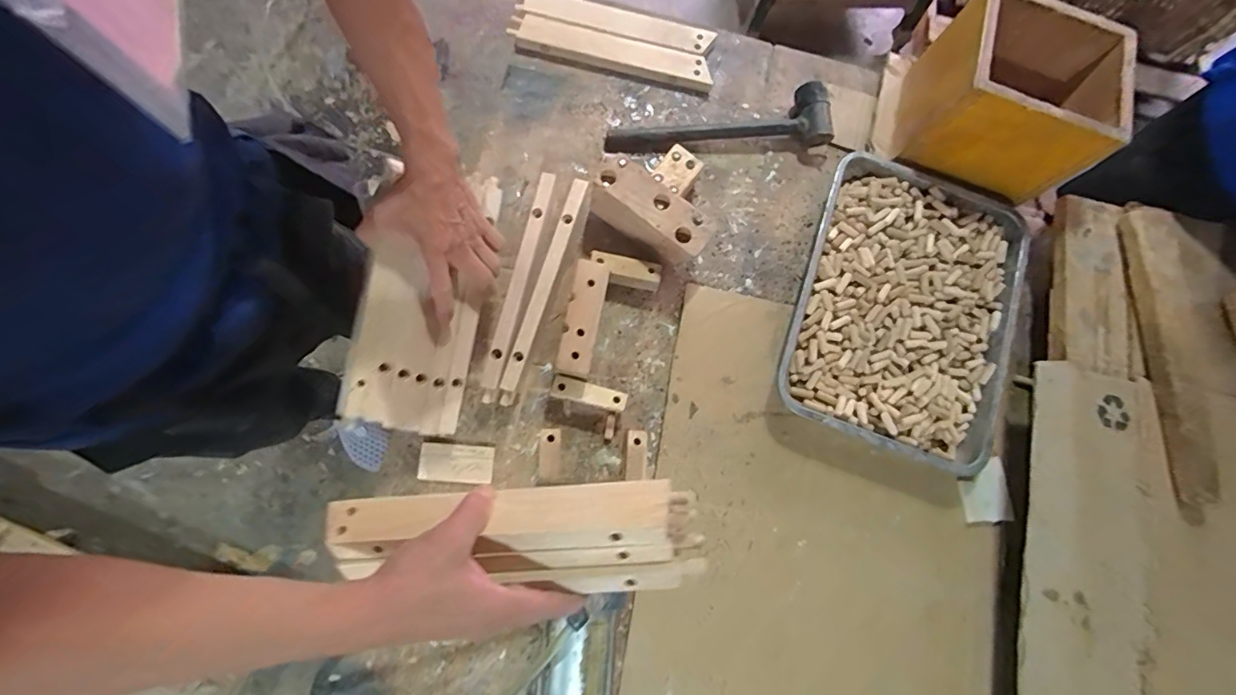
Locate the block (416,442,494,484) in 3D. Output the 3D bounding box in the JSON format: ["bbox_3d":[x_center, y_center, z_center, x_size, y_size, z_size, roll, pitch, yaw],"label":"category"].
[{"bbox_3d":[-0.201,0.142,0.653,0.088,0.012,0.045,6,78,-5],"label":"block"}]

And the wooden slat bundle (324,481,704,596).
[{"bbox_3d":[-0.092,0.147,0.415,0.299,0.032,0.079,-1,76,9],"label":"wooden slat bundle"}]

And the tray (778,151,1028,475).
[{"bbox_3d":[0.393,-0.055,0.723,0.292,0.038,0.391,21,78,-1],"label":"tray"}]

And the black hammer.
[{"bbox_3d":[0.147,-0.313,0.758,0.327,0.049,0.091,-11,80,-7],"label":"black hammer"}]

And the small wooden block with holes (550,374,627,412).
[{"bbox_3d":[-0.037,0.061,0.672,0.092,0.041,0.026,17,78,-2],"label":"small wooden block with holes"}]

